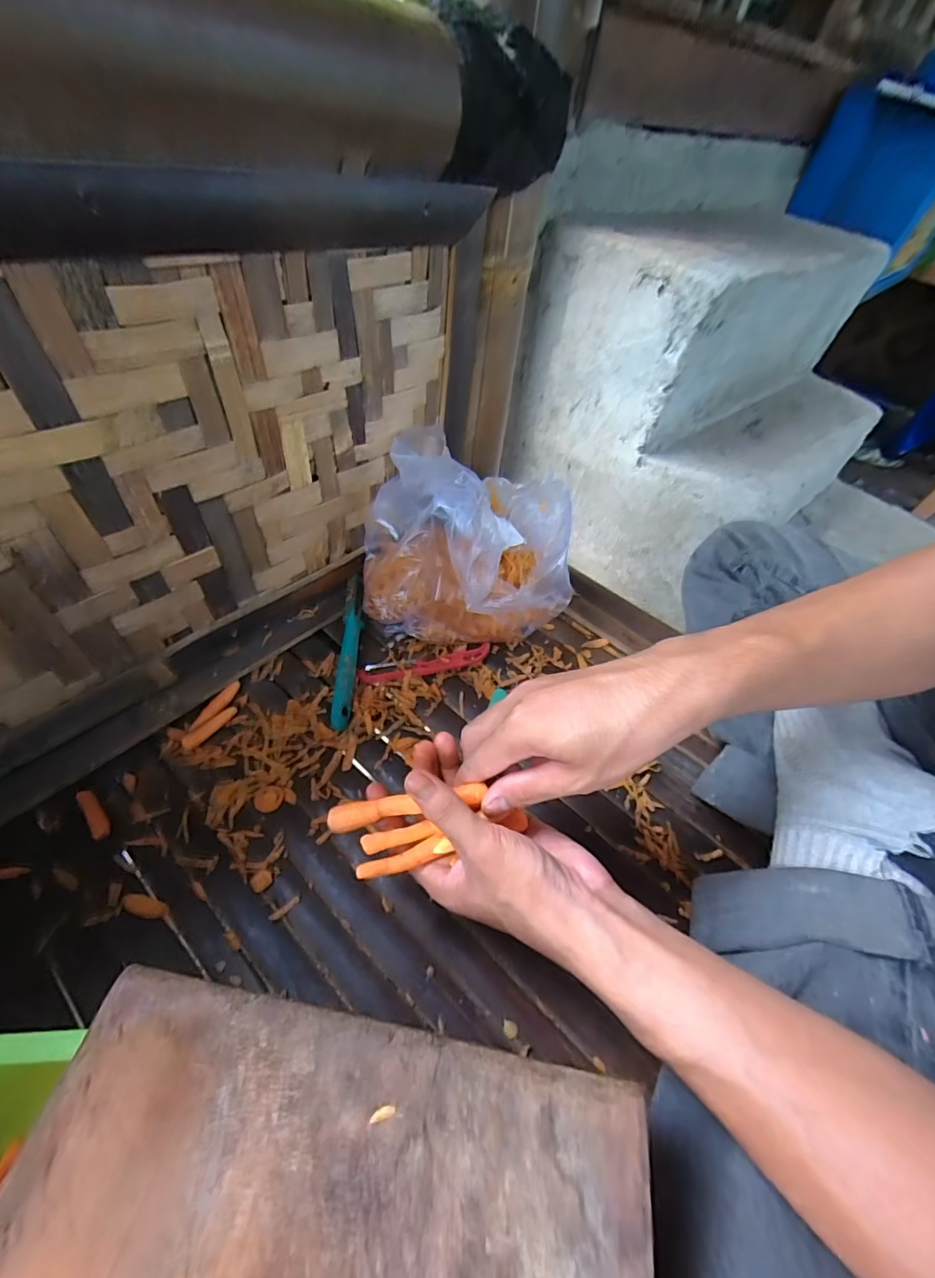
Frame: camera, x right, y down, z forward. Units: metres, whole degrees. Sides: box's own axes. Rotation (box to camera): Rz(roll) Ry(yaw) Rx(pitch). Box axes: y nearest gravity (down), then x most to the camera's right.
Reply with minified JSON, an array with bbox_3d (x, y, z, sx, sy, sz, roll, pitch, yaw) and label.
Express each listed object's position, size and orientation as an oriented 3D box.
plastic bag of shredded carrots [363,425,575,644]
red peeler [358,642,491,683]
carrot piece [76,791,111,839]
[{"bbox_3d":[-0.001,-0.092,0.488,0.205,0.162,0.158,1,49,-6],"label":"plastic bag of shredded carrots"},{"bbox_3d":[-0.040,0.027,0.477,0.133,0.011,0.020,-9,53,-15],"label":"red peeler"},{"bbox_3d":[-0.285,0.133,0.366,0.012,0.005,0.046,-32,62,-29],"label":"carrot piece"}]

